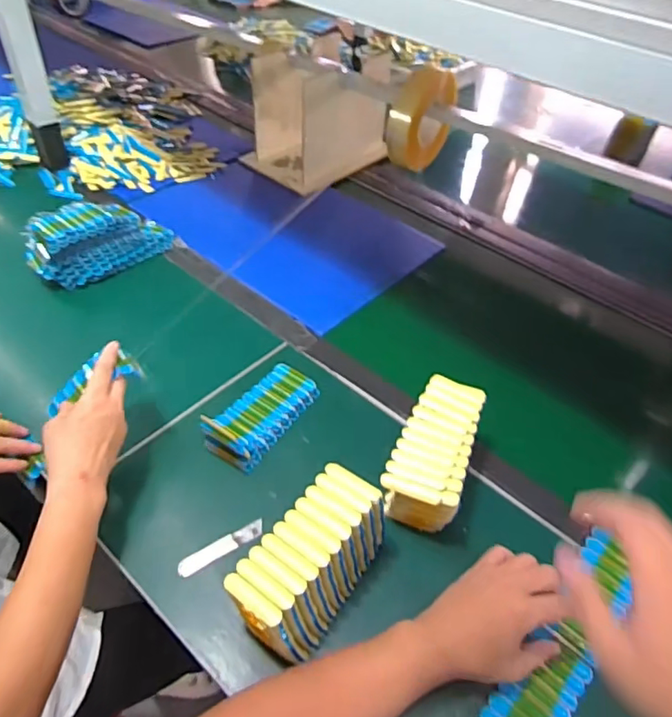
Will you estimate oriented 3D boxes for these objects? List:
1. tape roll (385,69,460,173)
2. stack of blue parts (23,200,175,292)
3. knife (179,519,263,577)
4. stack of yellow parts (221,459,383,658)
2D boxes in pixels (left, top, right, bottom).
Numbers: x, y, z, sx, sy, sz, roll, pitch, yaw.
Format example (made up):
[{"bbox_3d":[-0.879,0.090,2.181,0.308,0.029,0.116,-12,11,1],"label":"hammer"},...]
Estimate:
[{"bbox_3d":[0.161,-0.435,0.992,0.050,0.154,0.166,33,51,25],"label":"tape roll"},{"bbox_3d":[-0.377,-0.197,0.869,0.102,0.079,0.209,36,52,26],"label":"stack of blue parts"},{"bbox_3d":[-0.121,0.200,0.584,0.095,0.005,0.019,-22,52,-25],"label":"knife"},{"bbox_3d":[-0.023,0.193,0.527,0.081,0.097,0.153,30,50,22],"label":"stack of yellow parts"}]

